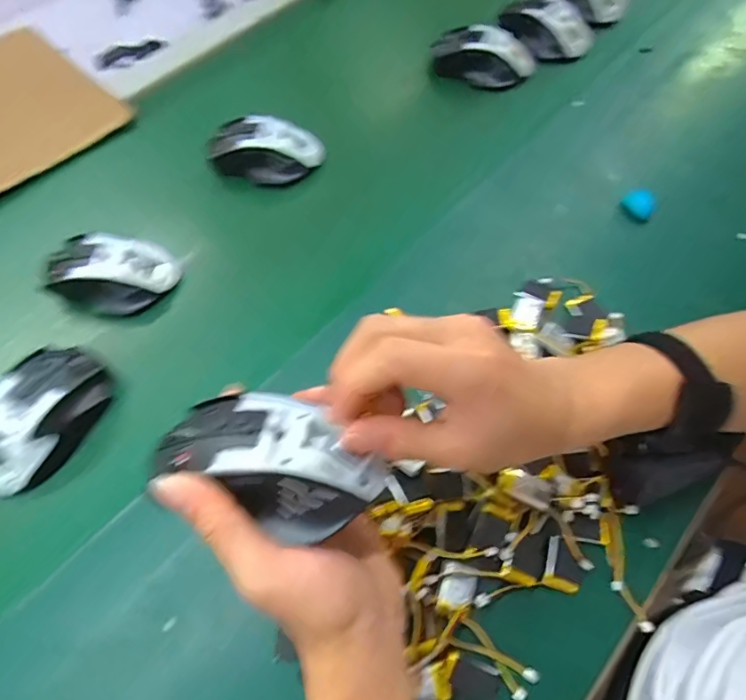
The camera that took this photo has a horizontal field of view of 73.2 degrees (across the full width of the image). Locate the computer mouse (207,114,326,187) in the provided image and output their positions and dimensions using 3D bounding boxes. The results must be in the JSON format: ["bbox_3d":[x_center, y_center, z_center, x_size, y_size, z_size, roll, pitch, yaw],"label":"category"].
[{"bbox_3d":[-0.111,-0.209,0.521,0.116,0.043,0.062,3,63,4],"label":"computer mouse"}]

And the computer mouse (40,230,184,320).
[{"bbox_3d":[-0.231,-0.070,0.448,0.095,0.038,0.071,18,65,11],"label":"computer mouse"}]

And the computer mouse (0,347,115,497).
[{"bbox_3d":[-0.256,0.053,0.387,0.066,0.049,0.113,20,65,12],"label":"computer mouse"}]

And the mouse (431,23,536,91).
[{"bbox_3d":[0.125,-0.340,0.579,0.118,0.041,0.062,24,66,14],"label":"mouse"}]

